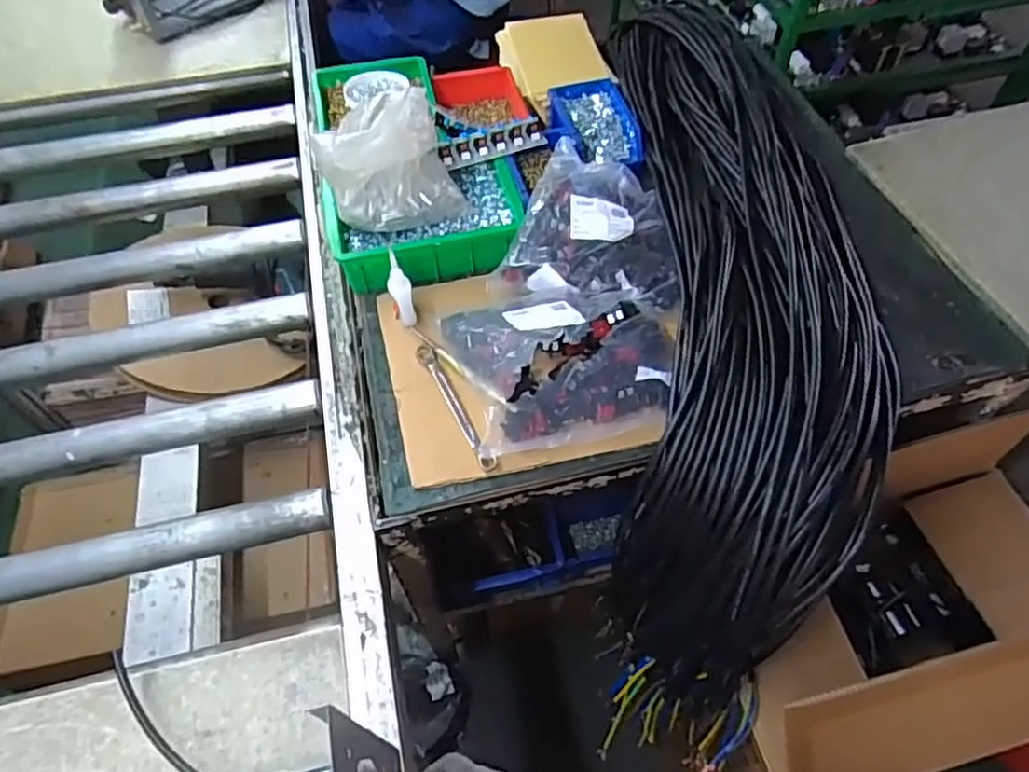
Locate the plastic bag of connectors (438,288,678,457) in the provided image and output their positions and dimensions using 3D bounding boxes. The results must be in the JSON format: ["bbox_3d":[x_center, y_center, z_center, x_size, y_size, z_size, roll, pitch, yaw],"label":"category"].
[{"bbox_3d":[0.056,-0.043,0.757,0.242,0.071,0.211,-14,56,-7],"label":"plastic bag of connectors"}]

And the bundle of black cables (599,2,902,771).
[{"bbox_3d":[0.304,-0.106,0.954,0.307,0.308,1.082,2,55,4],"label":"bundle of black cables"}]

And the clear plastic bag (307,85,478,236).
[{"bbox_3d":[-0.159,-0.282,0.843,0.163,0.112,0.134,-18,57,-10],"label":"clear plastic bag"}]

